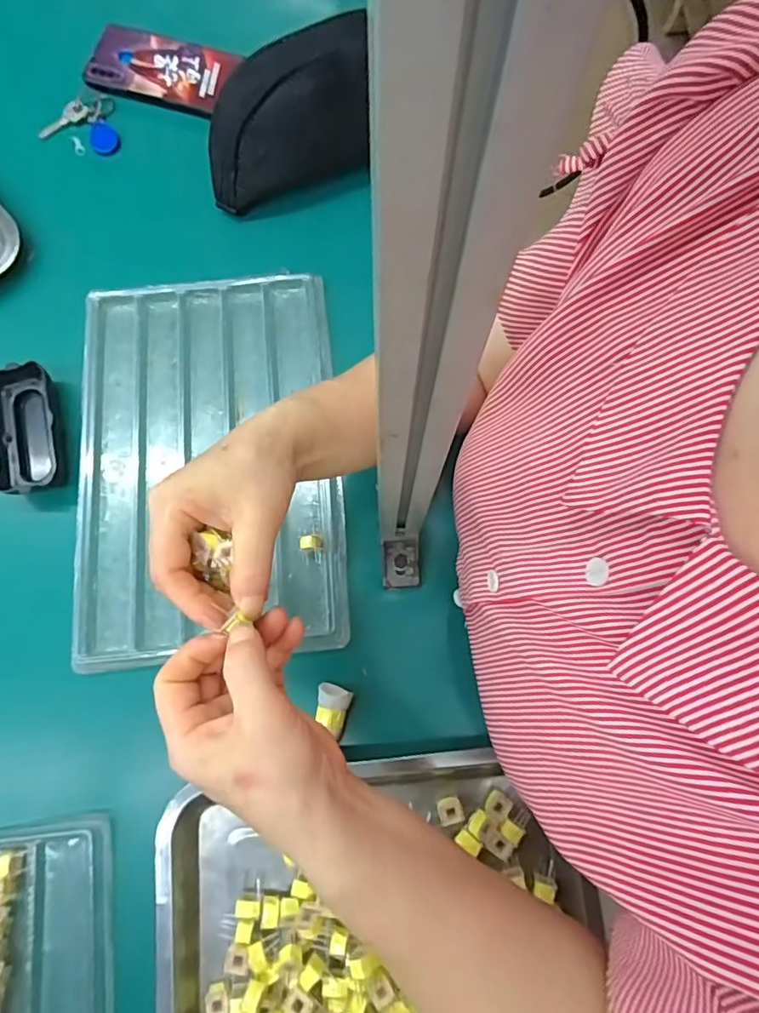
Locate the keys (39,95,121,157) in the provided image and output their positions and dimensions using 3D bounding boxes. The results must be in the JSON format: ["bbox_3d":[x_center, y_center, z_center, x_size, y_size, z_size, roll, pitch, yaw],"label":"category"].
[{"bbox_3d":[-0.287,-0.381,0.530,0.069,0.015,0.061,13,76,3],"label":"keys"}]

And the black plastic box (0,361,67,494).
[{"bbox_3d":[-0.297,-0.064,0.450,0.052,0.023,0.108,-17,77,-5],"label":"black plastic box"}]

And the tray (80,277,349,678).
[{"bbox_3d":[-0.144,-0.043,0.452,0.211,0.026,0.324,-5,76,-2],"label":"tray"}]

